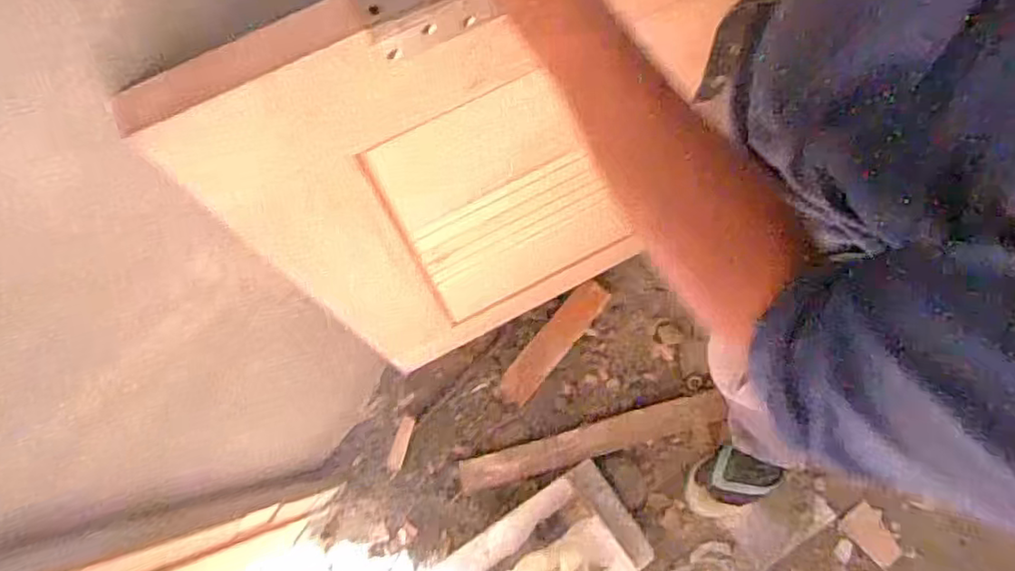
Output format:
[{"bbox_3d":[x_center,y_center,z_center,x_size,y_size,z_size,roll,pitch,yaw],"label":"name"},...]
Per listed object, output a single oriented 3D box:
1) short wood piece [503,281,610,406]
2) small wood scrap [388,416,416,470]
[{"bbox_3d":[0.094,0.110,1.258,0.063,0.019,0.286,40,85,11],"label":"short wood piece"},{"bbox_3d":[-0.211,0.313,1.264,0.037,0.008,0.105,6,75,27],"label":"small wood scrap"}]

